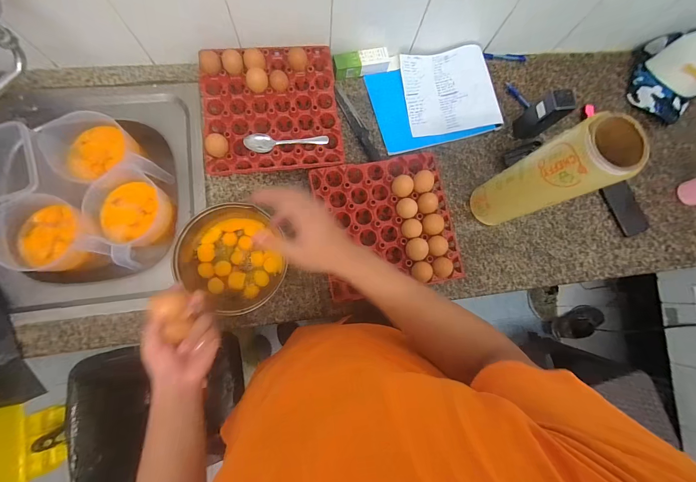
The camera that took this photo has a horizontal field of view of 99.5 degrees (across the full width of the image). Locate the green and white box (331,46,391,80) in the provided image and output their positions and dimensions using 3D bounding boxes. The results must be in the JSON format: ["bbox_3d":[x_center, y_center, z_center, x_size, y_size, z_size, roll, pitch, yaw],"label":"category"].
[{"bbox_3d":[0.033,-0.426,0.709,0.133,0.037,0.045,-12,83,-7],"label":"green and white box"}]

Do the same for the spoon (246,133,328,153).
[{"bbox_3d":[-0.126,-0.208,0.620,0.172,0.029,0.038,-8,82,-19],"label":"spoon"}]

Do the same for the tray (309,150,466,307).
[{"bbox_3d":[0.085,-0.039,0.645,0.283,0.069,0.287,-10,83,-7],"label":"tray"}]

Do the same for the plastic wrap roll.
[{"bbox_3d":[0.352,-0.112,0.552,0.095,0.325,0.094,1,82,-5],"label":"plastic wrap roll"}]

